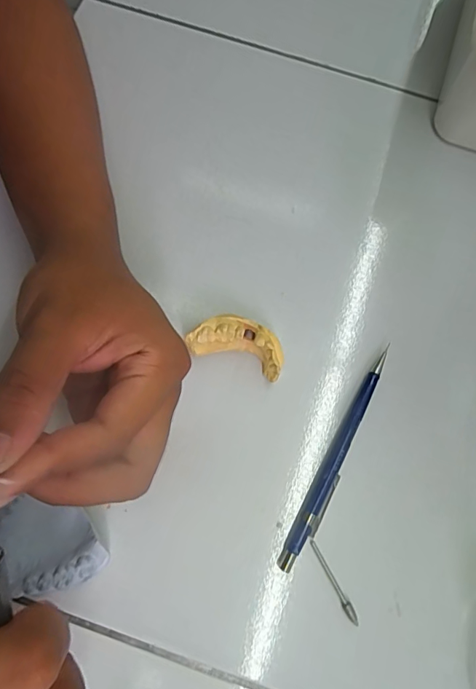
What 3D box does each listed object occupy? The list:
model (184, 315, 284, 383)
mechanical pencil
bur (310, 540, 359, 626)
[{"bbox_3d":[0.001,0.000,0.258,0.056,0.022,0.026,18,74,2],"label":"model"},{"bbox_3d":[0.058,0.064,0.249,0.013,0.010,0.133,29,74,5],"label":"mechanical pencil"},{"bbox_3d":[0.051,0.128,0.234,0.005,0.004,0.045,-28,76,-10],"label":"bur"}]

